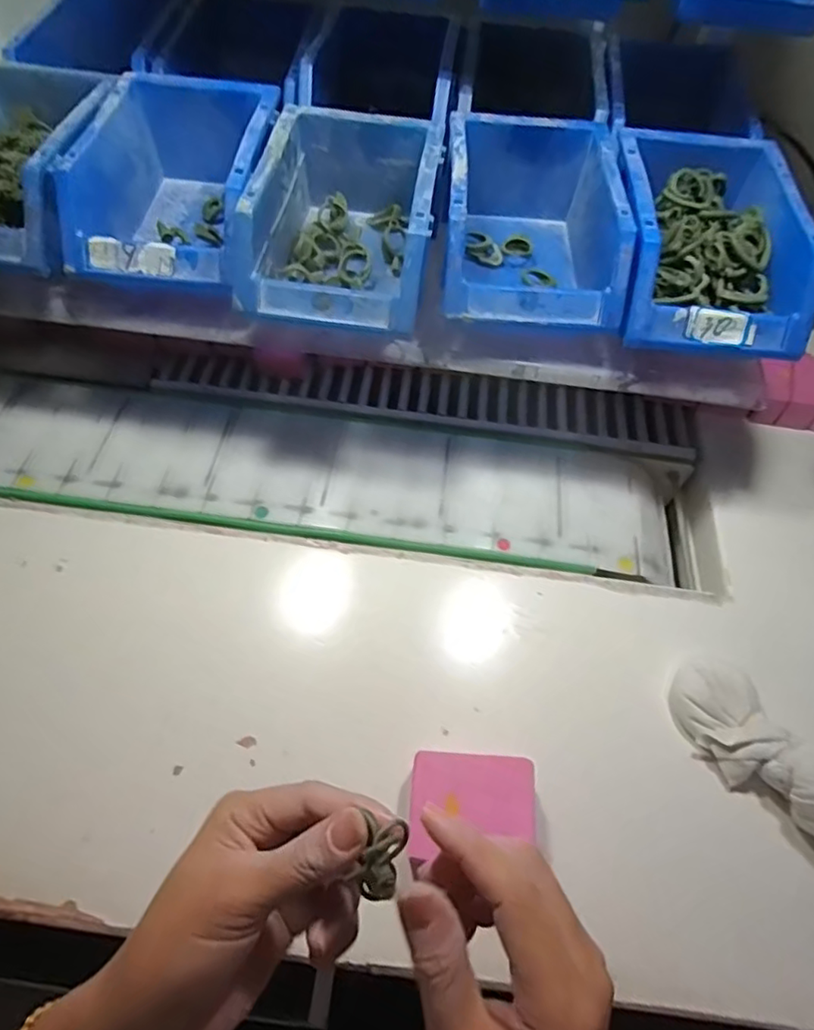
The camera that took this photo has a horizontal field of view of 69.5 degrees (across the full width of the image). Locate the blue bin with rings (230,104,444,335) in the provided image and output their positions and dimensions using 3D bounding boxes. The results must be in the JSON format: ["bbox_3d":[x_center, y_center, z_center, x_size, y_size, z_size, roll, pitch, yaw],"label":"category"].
[{"bbox_3d":[-0.043,-0.208,0.425,0.120,0.072,0.171,9,58,2],"label":"blue bin with rings"}]

